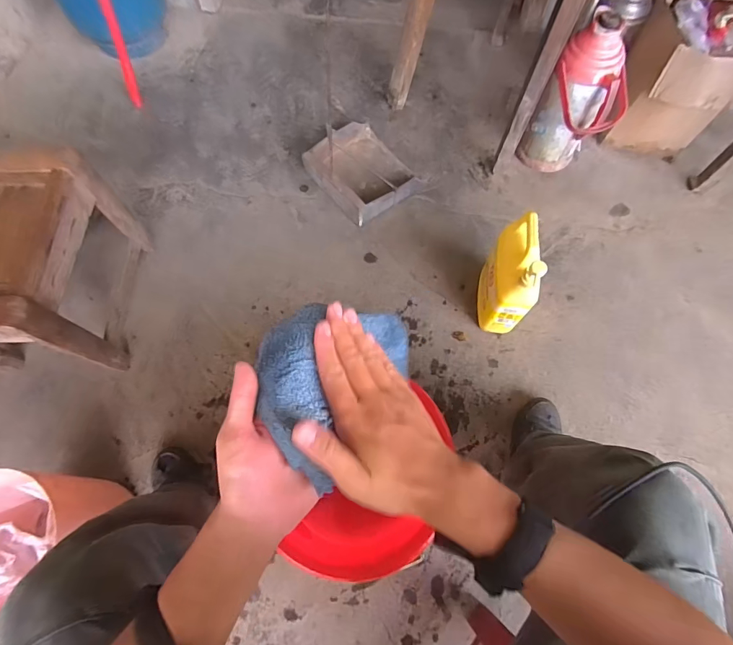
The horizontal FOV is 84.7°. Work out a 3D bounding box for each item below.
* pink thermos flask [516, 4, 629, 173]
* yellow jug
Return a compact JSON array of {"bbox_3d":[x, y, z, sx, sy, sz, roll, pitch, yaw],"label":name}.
[{"bbox_3d":[0.516,-0.521,0.981,0.121,0.355,0.170,-42,74,-13],"label":"pink thermos flask"},{"bbox_3d":[0.307,-0.094,0.862,0.076,0.273,0.166,10,68,3],"label":"yellow jug"}]

